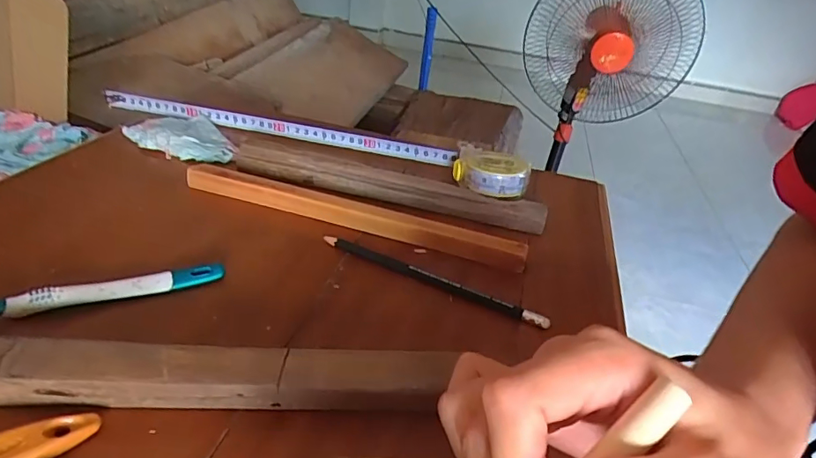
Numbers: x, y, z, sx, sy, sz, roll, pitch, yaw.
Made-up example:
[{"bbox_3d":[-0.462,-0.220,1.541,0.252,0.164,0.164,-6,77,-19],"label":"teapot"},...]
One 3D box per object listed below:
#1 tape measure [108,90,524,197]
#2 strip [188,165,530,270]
[{"bbox_3d":[-0.107,-0.105,0.522,0.472,0.033,0.056,16,34,13],"label":"tape measure"},{"bbox_3d":[-0.048,-0.012,0.407,0.287,0.022,0.015,14,33,10],"label":"strip"}]

